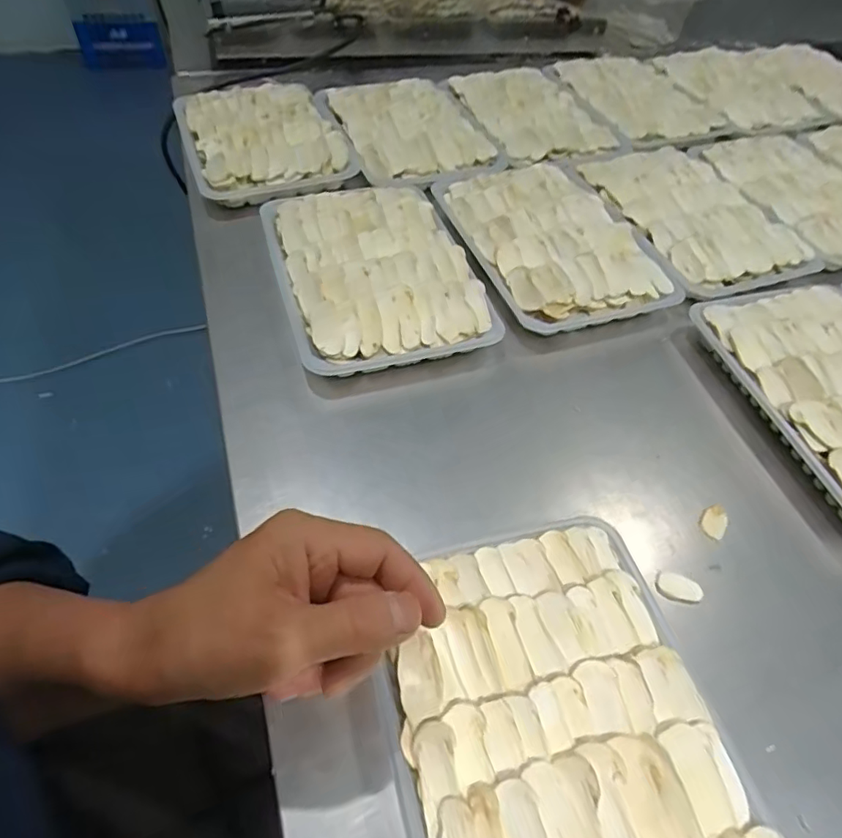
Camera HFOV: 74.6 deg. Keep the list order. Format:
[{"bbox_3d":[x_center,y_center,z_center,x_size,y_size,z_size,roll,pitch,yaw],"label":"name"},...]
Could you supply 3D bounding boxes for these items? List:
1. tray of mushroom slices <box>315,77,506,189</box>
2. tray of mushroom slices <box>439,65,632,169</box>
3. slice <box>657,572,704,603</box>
[{"bbox_3d":[-0.019,-0.336,0.656,0.165,0.043,0.230,-17,56,-17],"label":"tray of mushroom slices"},{"bbox_3d":[0.141,-0.383,0.696,0.162,0.029,0.228,-15,55,-15],"label":"tray of mushroom slices"},{"bbox_3d":[0.159,0.104,0.341,0.026,0.008,0.013,22,54,12],"label":"slice"}]

